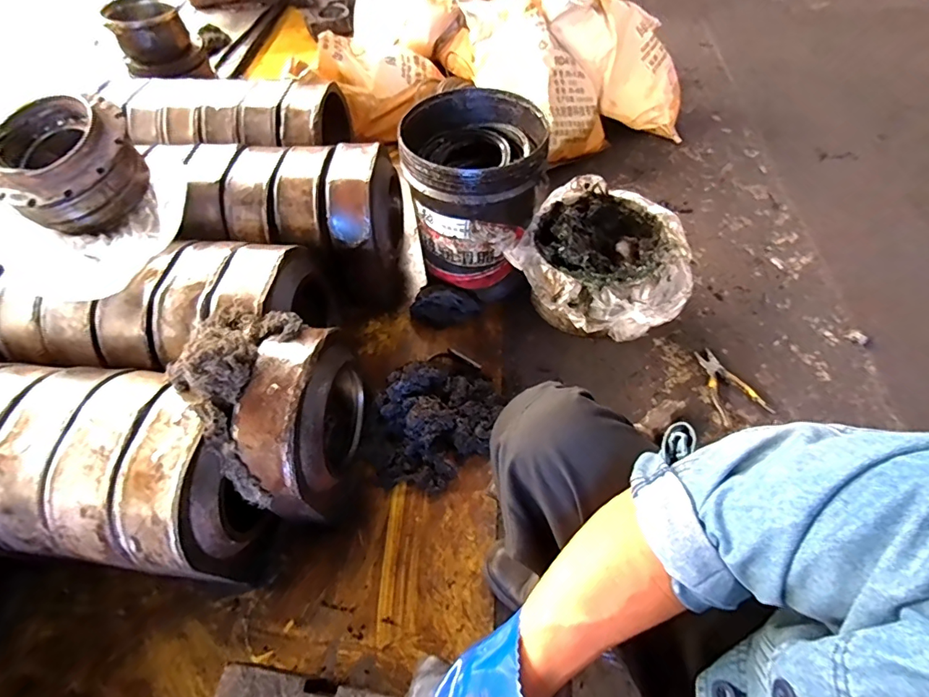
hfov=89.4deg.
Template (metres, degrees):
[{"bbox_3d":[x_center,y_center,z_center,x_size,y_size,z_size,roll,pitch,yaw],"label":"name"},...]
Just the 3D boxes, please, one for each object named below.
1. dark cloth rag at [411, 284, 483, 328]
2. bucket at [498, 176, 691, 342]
[{"bbox_3d":[-0.043,-0.099,1.100,0.164,0.060,0.086,-1,55,2],"label":"dark cloth rag"},{"bbox_3d":[0.309,-0.175,1.048,0.361,0.193,0.344,25,60,19],"label":"bucket"}]

